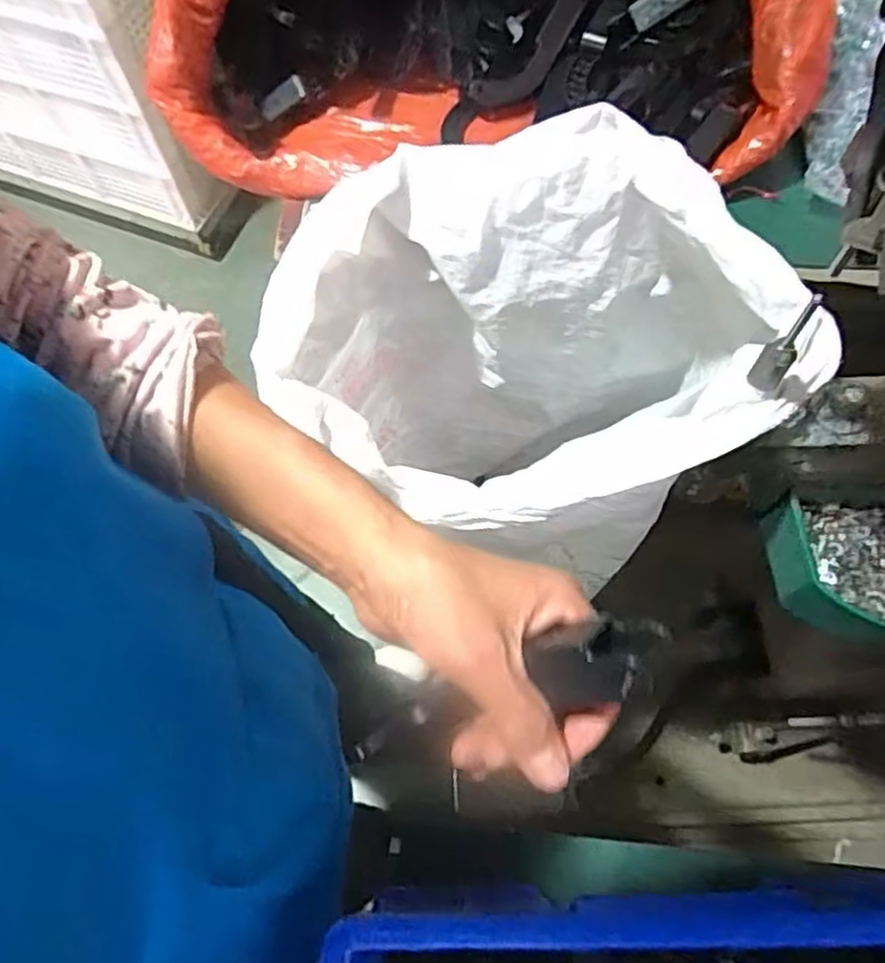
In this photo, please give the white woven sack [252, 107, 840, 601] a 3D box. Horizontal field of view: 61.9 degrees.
[{"bbox_3d":[0.070,-0.083,0.652,0.366,0.463,0.313,41,74,17],"label":"white woven sack"}]

